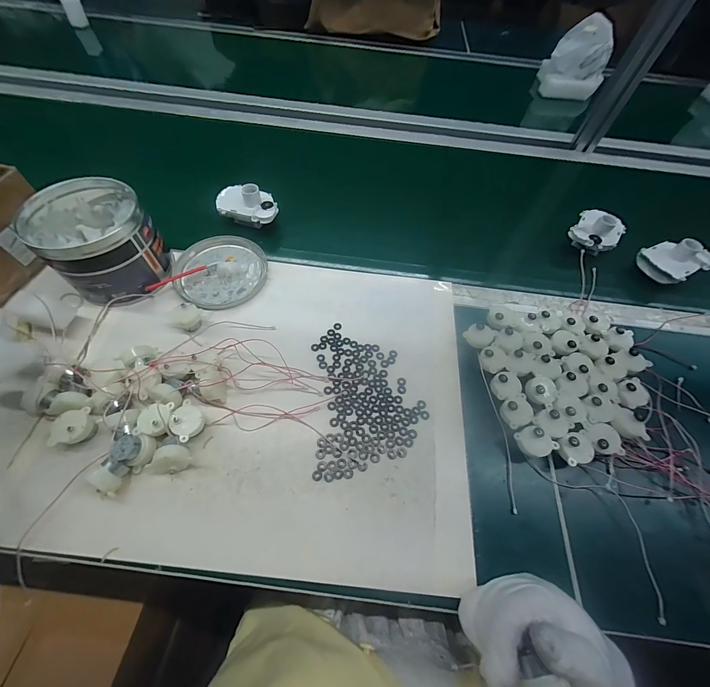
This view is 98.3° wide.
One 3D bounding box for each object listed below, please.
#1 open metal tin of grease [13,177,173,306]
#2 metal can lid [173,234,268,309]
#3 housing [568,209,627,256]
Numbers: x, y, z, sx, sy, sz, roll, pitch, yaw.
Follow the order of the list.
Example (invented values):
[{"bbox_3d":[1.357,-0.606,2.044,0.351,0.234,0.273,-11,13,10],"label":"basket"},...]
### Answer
[{"bbox_3d":[-0.331,-0.133,0.405,0.123,0.102,0.135,2,60,-3],"label":"open metal tin of grease"},{"bbox_3d":[-0.198,-0.111,0.452,0.134,0.011,0.126,2,60,-3],"label":"metal can lid"},{"bbox_3d":[0.397,-0.186,0.503,0.068,0.045,0.081,36,64,16],"label":"housing"}]

